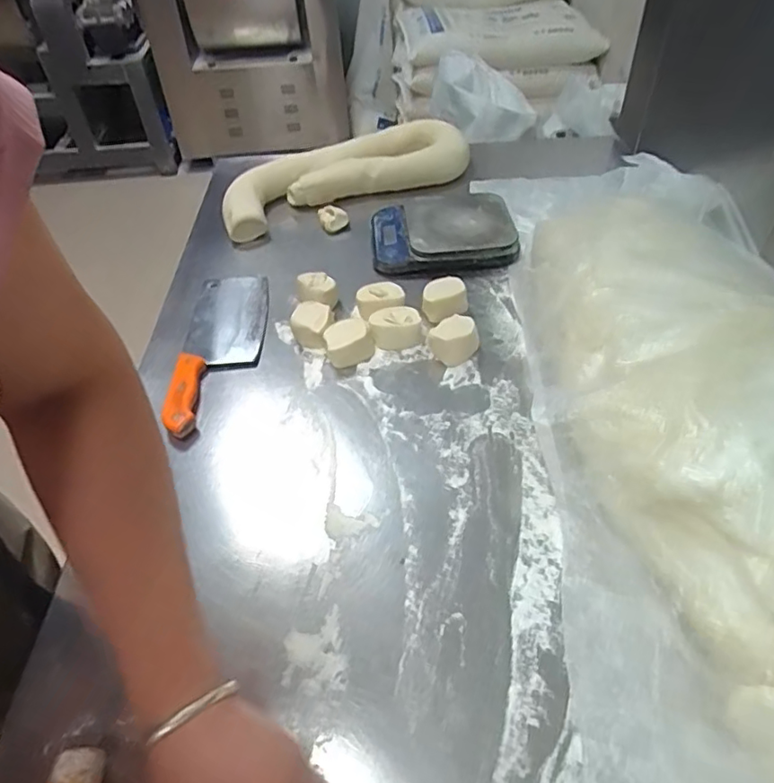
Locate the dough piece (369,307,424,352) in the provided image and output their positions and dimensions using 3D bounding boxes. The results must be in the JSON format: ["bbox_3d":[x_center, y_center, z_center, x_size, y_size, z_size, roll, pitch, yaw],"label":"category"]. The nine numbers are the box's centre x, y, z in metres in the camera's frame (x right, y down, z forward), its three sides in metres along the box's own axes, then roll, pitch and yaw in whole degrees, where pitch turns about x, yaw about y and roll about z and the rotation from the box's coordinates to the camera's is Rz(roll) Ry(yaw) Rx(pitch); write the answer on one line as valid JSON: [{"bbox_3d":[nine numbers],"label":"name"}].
[{"bbox_3d":[0.013,-0.073,0.681,0.062,0.035,0.040,-6,46,-2],"label":"dough piece"}]

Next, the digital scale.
[{"bbox_3d":[0.082,-0.231,0.822,0.198,0.034,0.171,-4,46,0],"label":"digital scale"}]

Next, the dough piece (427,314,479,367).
[{"bbox_3d":[0.078,-0.060,0.659,0.048,0.033,0.041,-34,53,-26],"label":"dough piece"}]

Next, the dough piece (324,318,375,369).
[{"bbox_3d":[-0.043,-0.056,0.659,0.054,0.035,0.040,-13,46,-9],"label":"dough piece"}]

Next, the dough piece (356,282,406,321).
[{"bbox_3d":[-0.008,-0.115,0.719,0.059,0.030,0.040,-2,46,2],"label":"dough piece"}]

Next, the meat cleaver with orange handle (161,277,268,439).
[{"bbox_3d":[-0.198,-0.059,0.690,0.099,0.025,0.276,-7,46,-2],"label":"meat cleaver with orange handle"}]

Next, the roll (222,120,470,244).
[{"bbox_3d":[-0.075,-0.356,0.940,0.428,0.046,0.187,-25,49,-19],"label":"roll"}]

